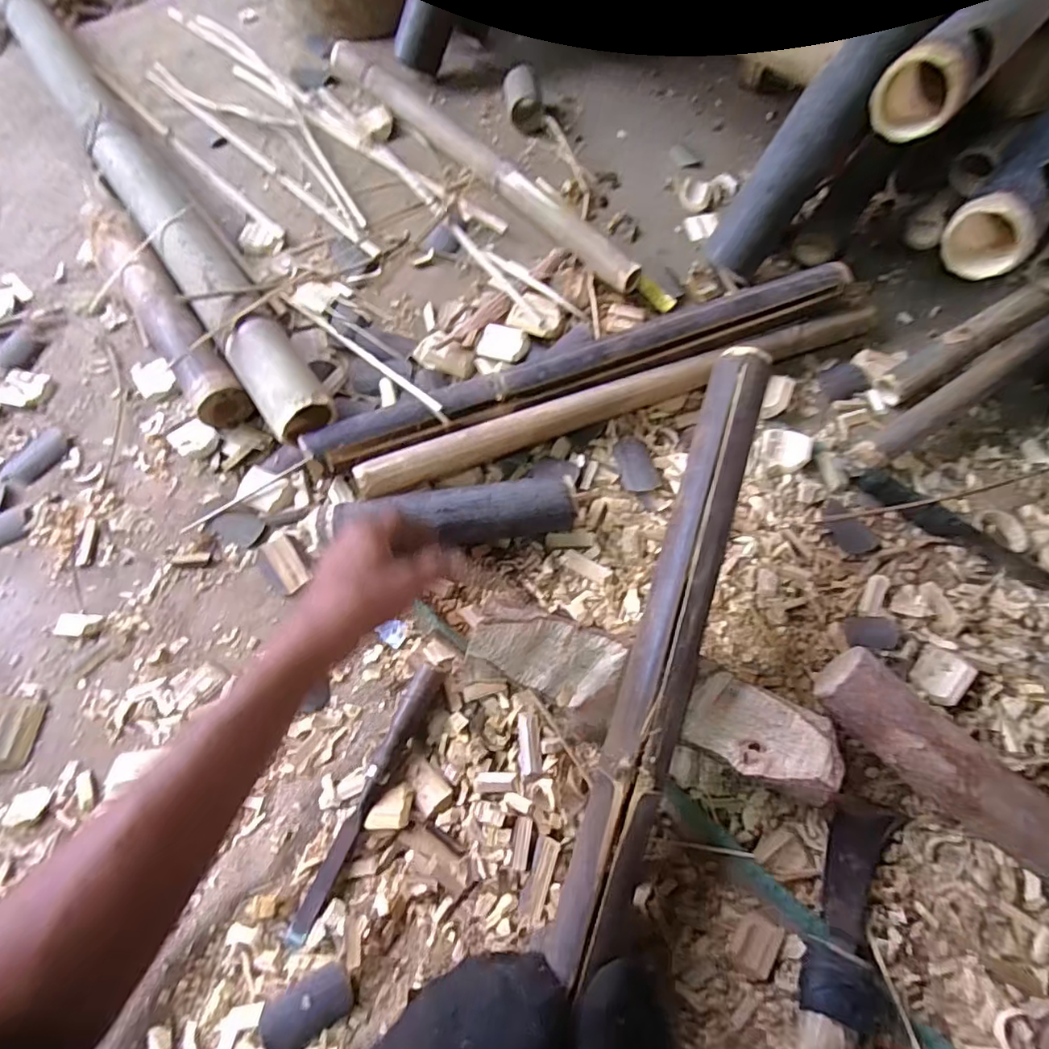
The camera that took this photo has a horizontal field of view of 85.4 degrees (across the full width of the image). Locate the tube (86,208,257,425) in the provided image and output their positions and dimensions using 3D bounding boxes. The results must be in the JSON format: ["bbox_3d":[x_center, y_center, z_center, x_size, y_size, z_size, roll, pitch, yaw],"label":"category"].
[{"bbox_3d":[-0.448,-0.262,0.701,0.065,0.070,0.365,-36,71,-14],"label":"tube"}]

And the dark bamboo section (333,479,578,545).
[{"bbox_3d":[-0.070,-0.006,0.590,0.235,0.057,0.055,-6,67,-2],"label":"dark bamboo section"}]

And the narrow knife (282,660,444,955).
[{"bbox_3d":[-0.139,0.239,0.503,0.023,0.023,0.241,23,69,10],"label":"narrow knife"}]

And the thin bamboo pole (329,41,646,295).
[{"bbox_3d":[-0.075,-0.528,0.820,0.042,0.041,0.646,-39,72,-14],"label":"thin bamboo pole"}]

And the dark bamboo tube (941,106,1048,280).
[{"bbox_3d":[0.504,-0.348,0.535,0.068,0.060,0.307,41,73,16],"label":"dark bamboo tube"}]

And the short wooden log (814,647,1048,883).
[{"bbox_3d":[0.372,0.220,0.486,0.259,0.065,0.057,42,73,16],"label":"short wooden log"}]

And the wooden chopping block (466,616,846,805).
[{"bbox_3d":[0.109,0.157,0.516,0.325,0.060,0.087,15,68,7],"label":"wooden chopping block"}]

